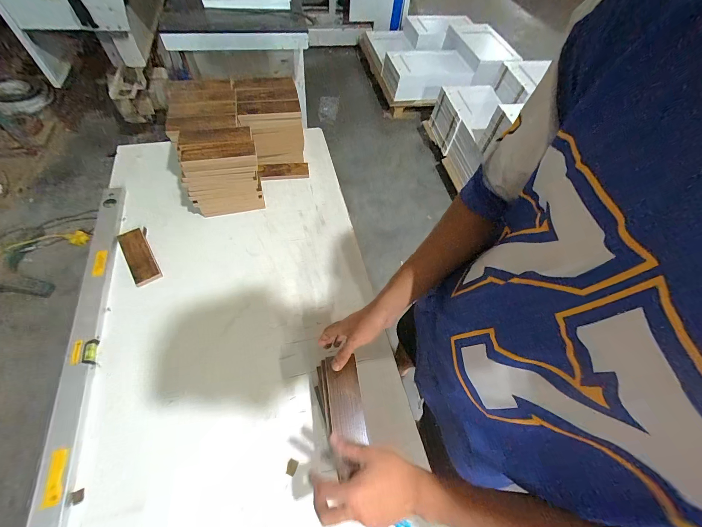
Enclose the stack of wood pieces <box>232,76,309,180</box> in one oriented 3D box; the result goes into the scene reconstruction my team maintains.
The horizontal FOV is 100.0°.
[{"bbox_3d":[-0.241,-0.412,0.921,0.176,0.234,0.182,-13,61,-13],"label":"stack of wood pieces"}]

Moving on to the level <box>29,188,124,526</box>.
[{"bbox_3d":[-0.586,0.169,0.650,0.061,0.028,0.903,-10,60,-11],"label":"level"}]

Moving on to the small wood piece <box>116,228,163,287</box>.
[{"bbox_3d":[-0.554,-0.021,0.770,0.059,0.016,0.176,-29,65,-20],"label":"small wood piece"}]

